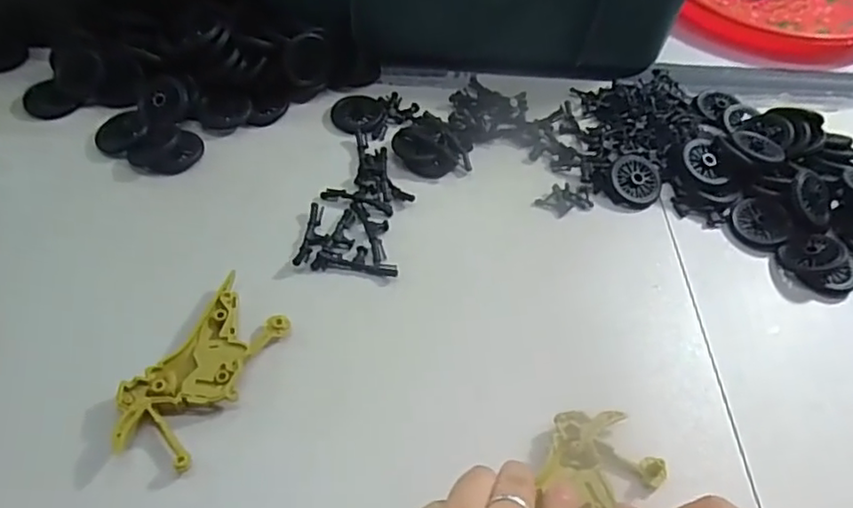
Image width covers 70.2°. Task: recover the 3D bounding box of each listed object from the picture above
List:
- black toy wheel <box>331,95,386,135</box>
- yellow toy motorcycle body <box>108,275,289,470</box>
[{"bbox_3d":[-0.050,-0.102,0.448,0.038,0.005,0.037,2,53,-3],"label":"black toy wheel"},{"bbox_3d":[-0.116,0.061,0.314,0.047,0.015,0.098,23,55,13],"label":"yellow toy motorcycle body"}]

